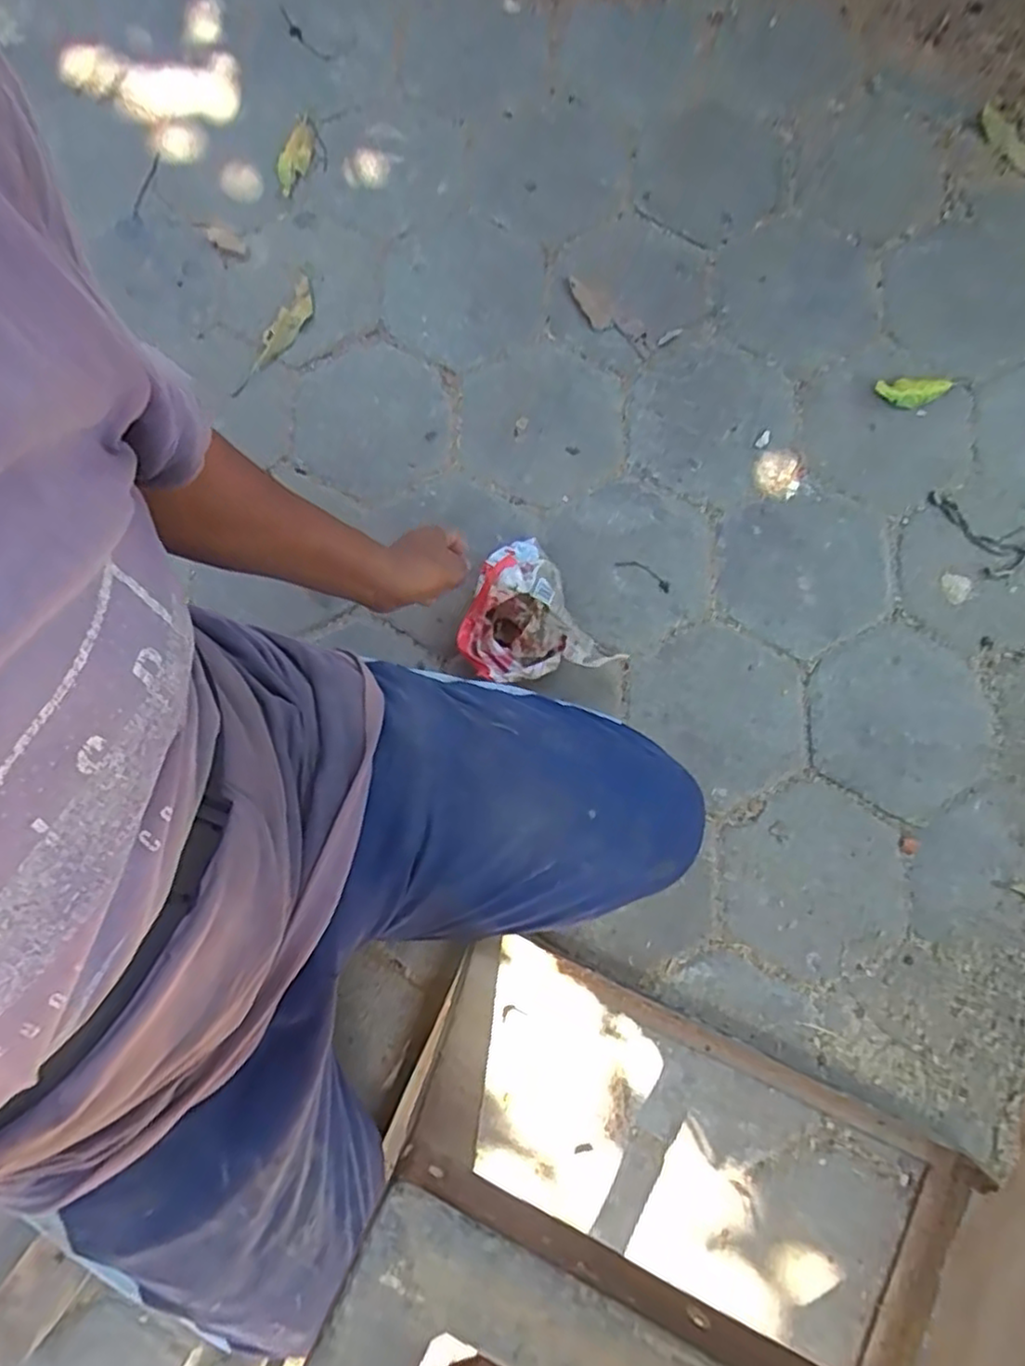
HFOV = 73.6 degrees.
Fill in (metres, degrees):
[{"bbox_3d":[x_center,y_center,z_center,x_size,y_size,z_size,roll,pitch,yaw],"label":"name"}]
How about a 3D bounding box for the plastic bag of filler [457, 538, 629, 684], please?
[{"bbox_3d":[0.008,-0.068,0.748,0.135,0.072,0.167,-31,80,-4],"label":"plastic bag of filler"}]

